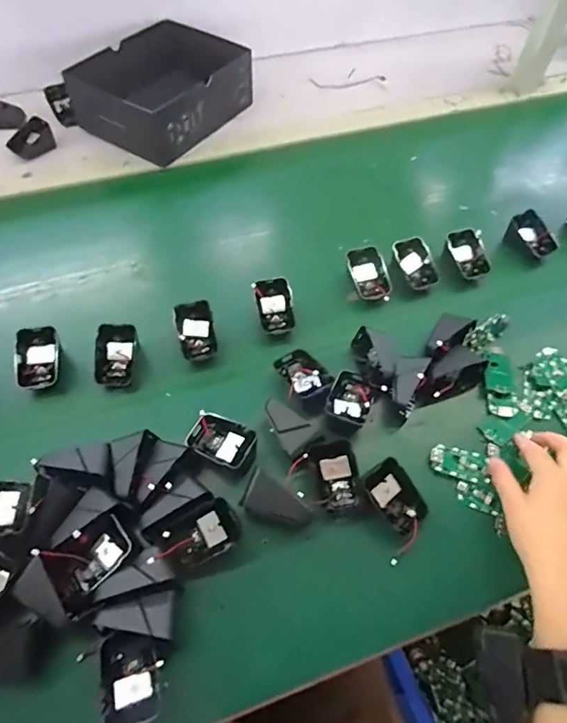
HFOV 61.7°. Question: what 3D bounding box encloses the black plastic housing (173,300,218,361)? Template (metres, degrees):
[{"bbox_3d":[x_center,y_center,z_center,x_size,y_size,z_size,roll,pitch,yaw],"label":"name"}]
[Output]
[{"bbox_3d":[-0.100,-0.031,0.550,0.041,0.046,0.058,-11,58,-8],"label":"black plastic housing"}]

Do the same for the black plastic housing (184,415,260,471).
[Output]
[{"bbox_3d":[-0.062,0.084,0.478,0.067,0.040,0.048,24,60,14],"label":"black plastic housing"}]

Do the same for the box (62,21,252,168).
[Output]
[{"bbox_3d":[-0.189,-0.444,0.780,0.201,0.086,0.260,36,63,20],"label":"box"}]

